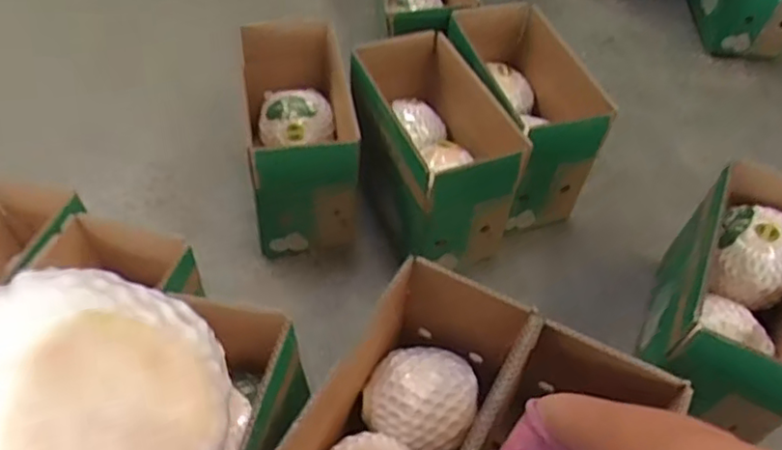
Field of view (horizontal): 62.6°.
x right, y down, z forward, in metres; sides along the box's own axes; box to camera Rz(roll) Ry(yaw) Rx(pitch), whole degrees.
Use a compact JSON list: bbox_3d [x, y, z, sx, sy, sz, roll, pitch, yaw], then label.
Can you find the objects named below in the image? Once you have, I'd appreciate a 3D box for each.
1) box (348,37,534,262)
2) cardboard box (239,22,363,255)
[{"bbox_3d":[0.052,-0.112,0.934,0.169,0.192,0.299,-15,53,-12],"label":"box"},{"bbox_3d":[-0.136,-0.124,0.961,0.157,0.207,0.270,-8,52,-7],"label":"cardboard box"}]

